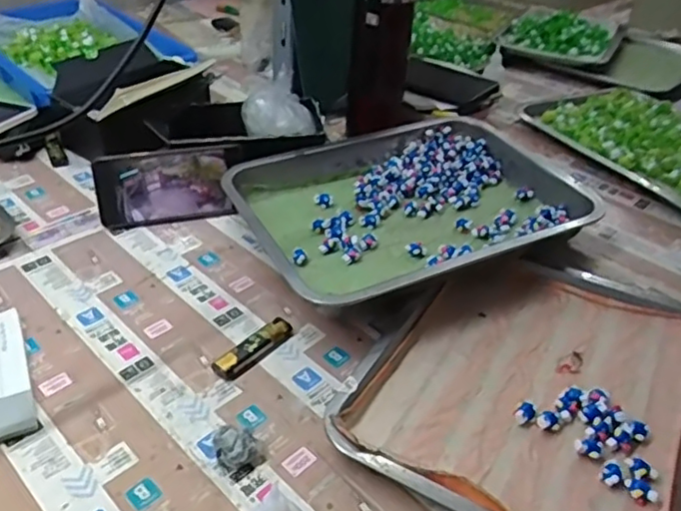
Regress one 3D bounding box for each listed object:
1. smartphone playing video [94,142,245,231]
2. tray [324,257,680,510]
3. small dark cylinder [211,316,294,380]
[{"bbox_3d":[-0.192,-0.081,0.701,0.160,0.081,0.016,-10,13,-14],"label":"smartphone playing video"},{"bbox_3d":[0.170,0.109,0.516,0.265,0.036,0.296,23,41,22],"label":"tray"},{"bbox_3d":[-0.073,0.080,0.544,0.023,0.014,0.087,30,45,30],"label":"small dark cylinder"}]

